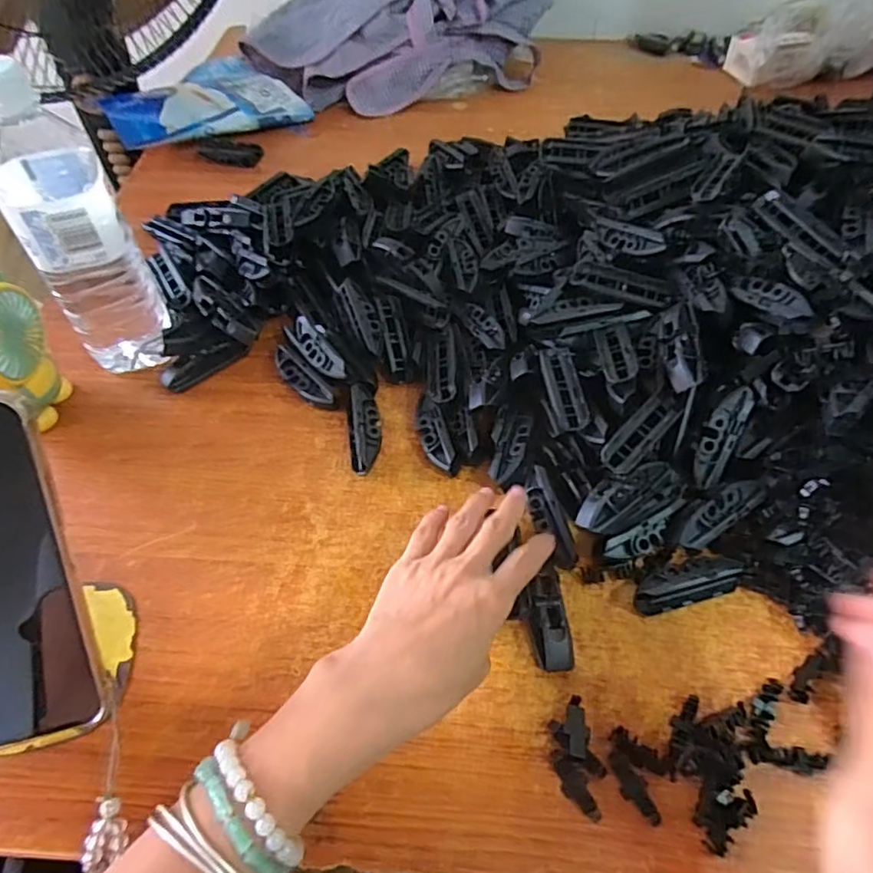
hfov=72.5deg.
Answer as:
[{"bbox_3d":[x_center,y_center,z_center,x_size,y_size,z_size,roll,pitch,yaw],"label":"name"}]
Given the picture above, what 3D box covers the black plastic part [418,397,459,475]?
[{"bbox_3d":[-0.001,0.000,0.424,0.019,0.021,0.064,-11,54,-9],"label":"black plastic part"}]

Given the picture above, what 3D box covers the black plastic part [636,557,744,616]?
[{"bbox_3d":[0.151,0.088,0.361,0.067,0.020,0.024,-14,55,-11],"label":"black plastic part"}]

